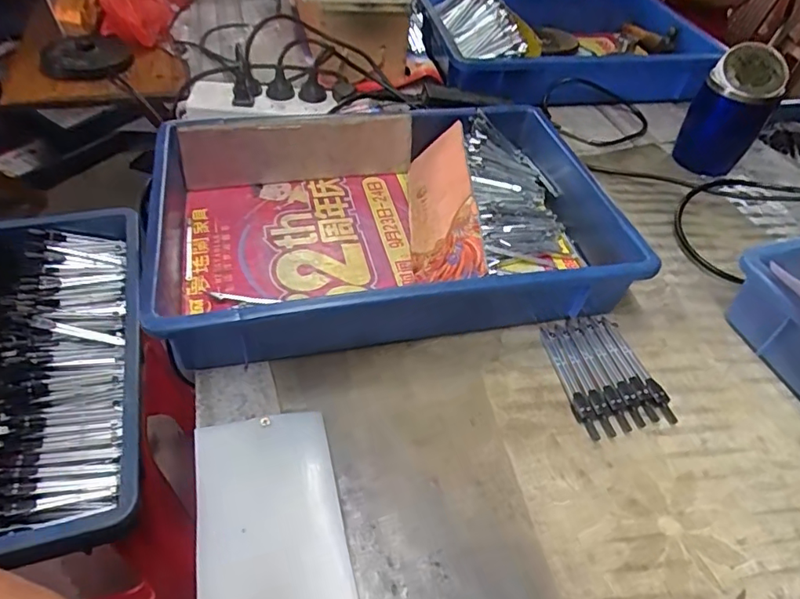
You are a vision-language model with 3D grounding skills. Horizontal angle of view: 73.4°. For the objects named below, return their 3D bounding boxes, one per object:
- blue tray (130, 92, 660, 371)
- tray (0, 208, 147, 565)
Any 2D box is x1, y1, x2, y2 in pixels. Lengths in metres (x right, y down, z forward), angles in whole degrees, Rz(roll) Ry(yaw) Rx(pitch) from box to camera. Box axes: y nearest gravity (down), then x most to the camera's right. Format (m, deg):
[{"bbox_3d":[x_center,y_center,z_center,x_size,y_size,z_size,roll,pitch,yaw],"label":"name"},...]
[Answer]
[{"bbox_3d":[-0.001,-0.079,0.537,0.445,0.083,0.263,-8,49,-13],"label":"blue tray"},{"bbox_3d":[-0.429,0.079,0.559,0.297,0.069,0.409,-11,50,-15],"label":"tray"}]

